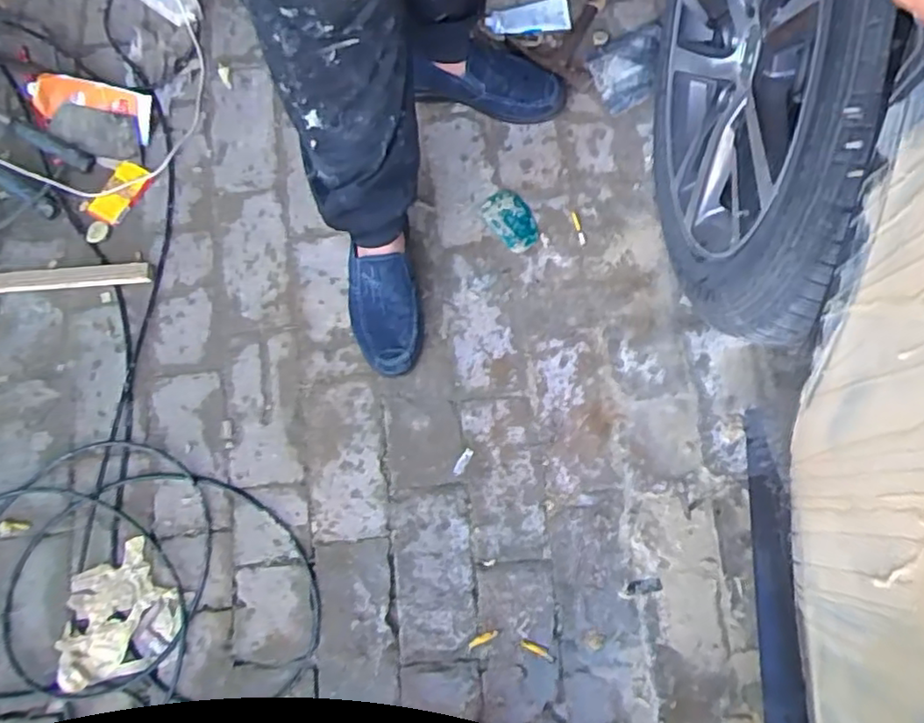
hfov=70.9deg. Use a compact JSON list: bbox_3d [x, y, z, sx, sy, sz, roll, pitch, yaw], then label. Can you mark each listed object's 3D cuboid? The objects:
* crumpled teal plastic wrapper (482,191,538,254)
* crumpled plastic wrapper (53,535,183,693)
[{"bbox_3d":[0.075,-0.219,1.012,0.068,0.010,0.101,-34,76,-2],"label":"crumpled teal plastic wrapper"},{"bbox_3d":[-0.476,0.347,0.884,0.164,0.031,0.156,-32,76,-2],"label":"crumpled plastic wrapper"}]

